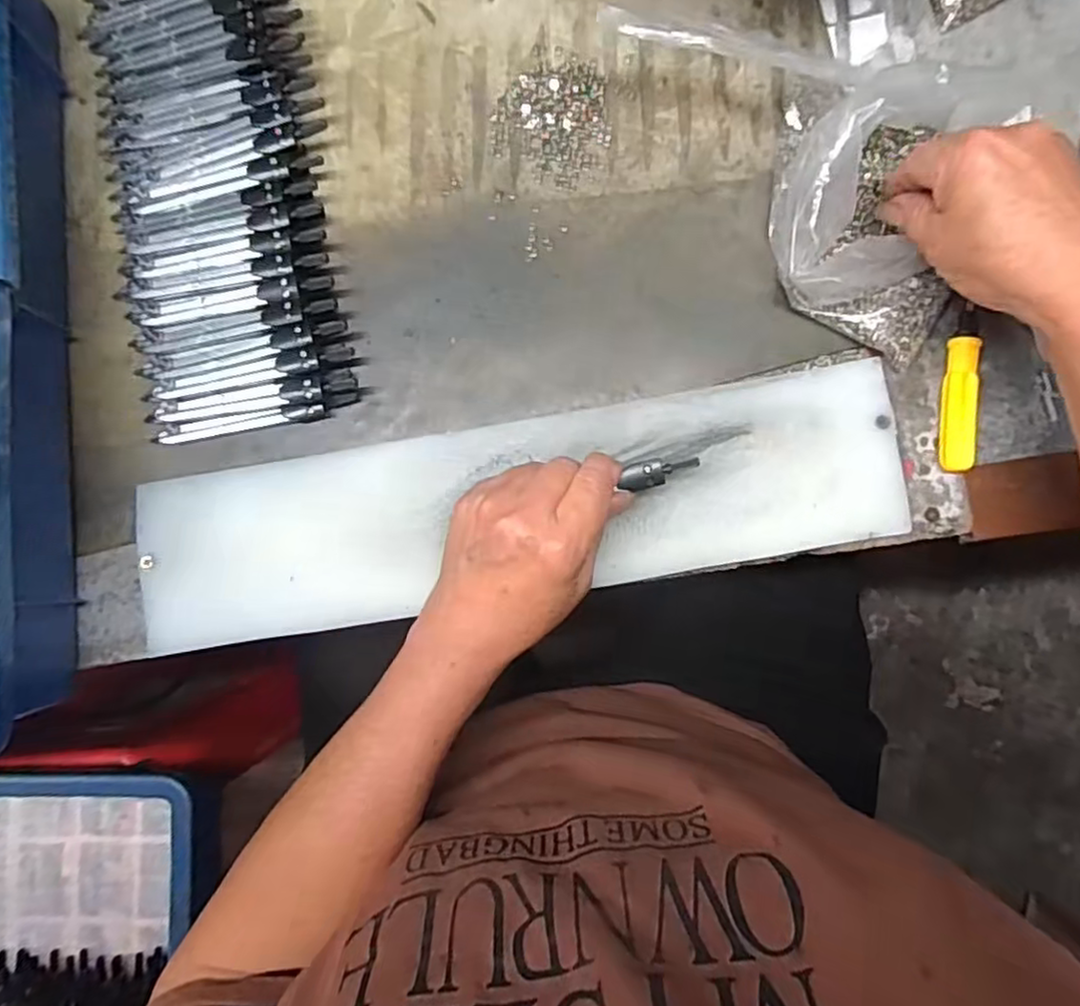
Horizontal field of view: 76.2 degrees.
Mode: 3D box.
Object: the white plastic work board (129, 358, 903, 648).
[{"bbox_3d":[-0.011,0.005,0.364,0.396,0.014,0.091,-10,80,2],"label":"white plastic work board"}]

